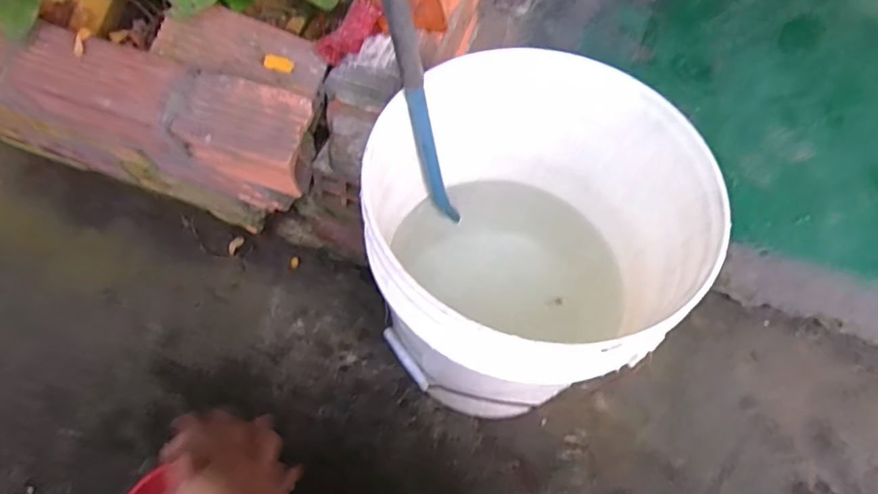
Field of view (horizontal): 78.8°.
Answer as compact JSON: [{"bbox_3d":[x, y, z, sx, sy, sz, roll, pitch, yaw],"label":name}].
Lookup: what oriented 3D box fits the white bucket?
[{"bbox_3d":[0.102,0.008,0.606,0.288,0.305,0.297,2,60,-4],"label":"white bucket"}]

